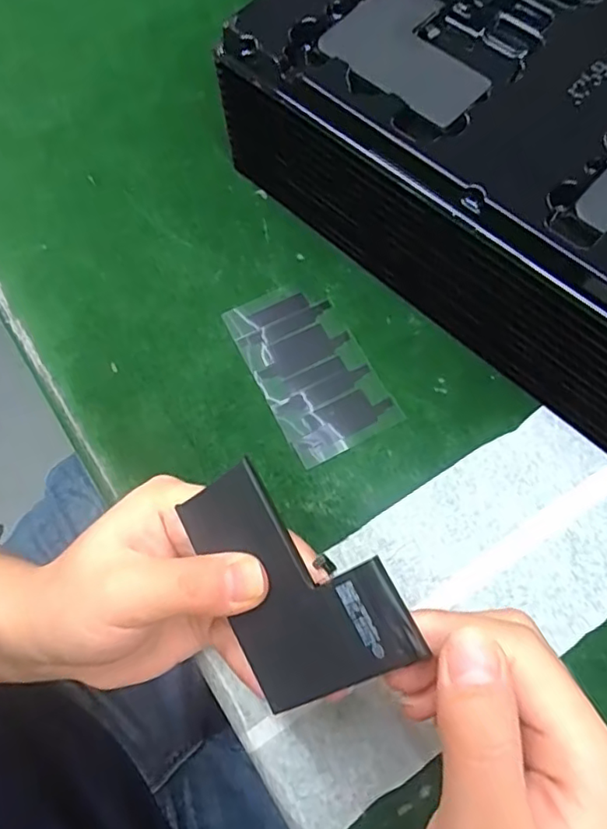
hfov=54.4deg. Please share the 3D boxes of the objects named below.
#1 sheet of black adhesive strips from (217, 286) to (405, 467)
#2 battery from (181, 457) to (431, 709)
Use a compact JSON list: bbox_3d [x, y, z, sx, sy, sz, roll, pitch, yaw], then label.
[{"bbox_3d":[0.003,-0.024,0.299,0.054,0.004,0.093,-27,72,-7],"label":"sheet of black adhesive strips"},{"bbox_3d":[-0.004,0.051,0.188,0.059,0.007,0.076,-33,78,25],"label":"battery"}]

